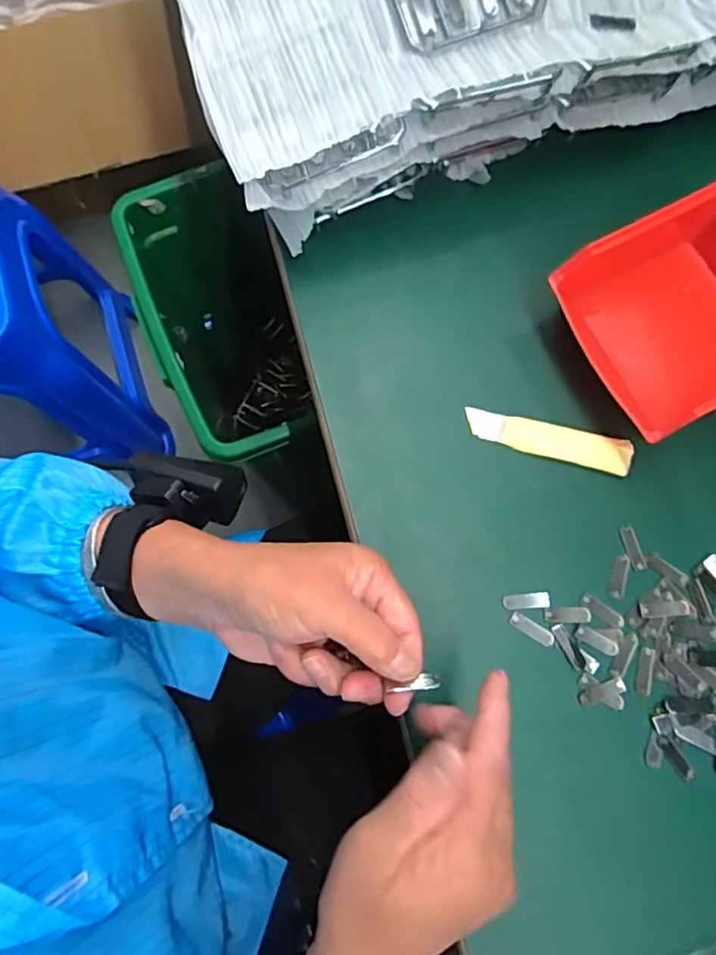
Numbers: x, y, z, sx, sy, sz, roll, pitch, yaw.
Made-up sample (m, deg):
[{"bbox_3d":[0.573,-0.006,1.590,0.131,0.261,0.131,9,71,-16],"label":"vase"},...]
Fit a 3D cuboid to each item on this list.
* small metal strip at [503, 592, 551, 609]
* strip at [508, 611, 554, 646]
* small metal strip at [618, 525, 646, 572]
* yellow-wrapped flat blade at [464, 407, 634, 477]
[{"bbox_3d":[0.102,0.074,0.359,0.028,0.004,0.009,-2,78,1],"label":"small metal strip"},{"bbox_3d":[0.105,0.091,0.355,0.028,0.004,0.010,29,80,7],"label":"strip"},{"bbox_3d":[0.171,0.044,0.369,0.009,0.004,0.027,-17,78,-2],"label":"small metal strip"},{"bbox_3d":[0.121,-0.023,0.379,0.103,0.004,0.023,13,78,4],"label":"yellow-wrapped flat blade"}]

